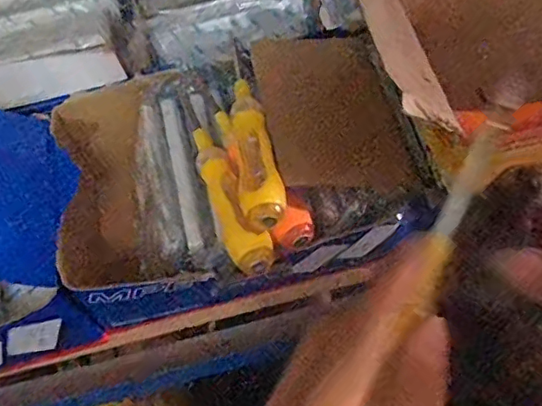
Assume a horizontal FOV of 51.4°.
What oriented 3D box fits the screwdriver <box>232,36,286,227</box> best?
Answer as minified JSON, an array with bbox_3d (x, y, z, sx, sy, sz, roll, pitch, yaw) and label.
[{"bbox_3d":[-0.011,-0.046,0.329,0.023,0.017,0.142,-9,59,0],"label":"screwdriver"}]

